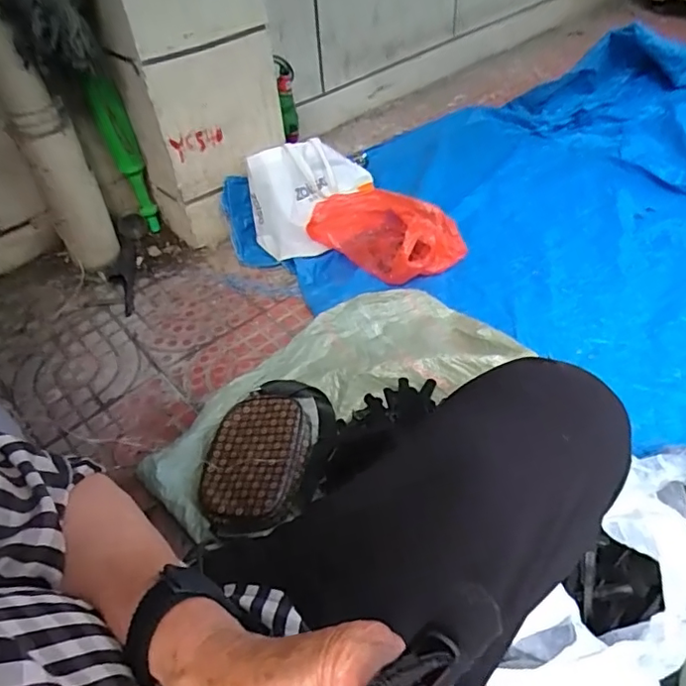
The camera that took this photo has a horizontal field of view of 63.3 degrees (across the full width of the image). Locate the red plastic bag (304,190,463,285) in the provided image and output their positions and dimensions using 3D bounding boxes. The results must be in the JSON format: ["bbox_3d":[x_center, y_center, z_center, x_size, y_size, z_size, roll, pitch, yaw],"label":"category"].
[{"bbox_3d":[0.101,-0.247,1.258,0.305,0.141,0.179,28,55,27],"label":"red plastic bag"}]

